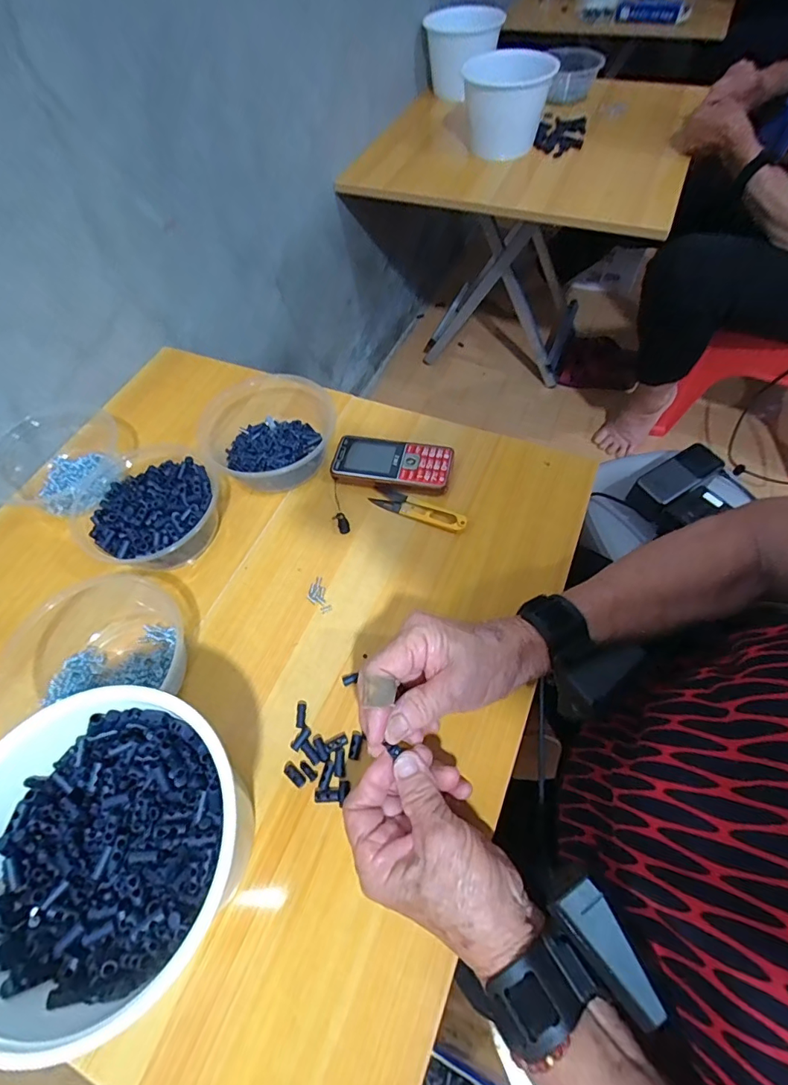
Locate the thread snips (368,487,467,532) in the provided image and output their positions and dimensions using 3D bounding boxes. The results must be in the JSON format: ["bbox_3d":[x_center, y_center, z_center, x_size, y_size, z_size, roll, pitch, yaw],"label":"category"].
[{"bbox_3d":[0.025,-0.035,0.492,0.102,0.010,0.023,21,63,15],"label":"thread snips"}]

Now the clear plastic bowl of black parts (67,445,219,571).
[{"bbox_3d":[-0.243,-0.031,0.478,0.137,0.053,0.128,-2,59,3],"label":"clear plastic bowl of black parts"}]

